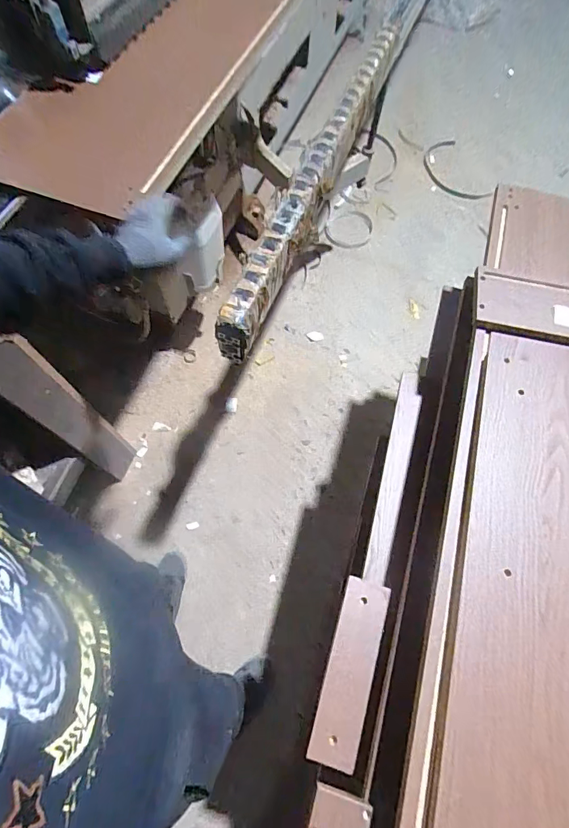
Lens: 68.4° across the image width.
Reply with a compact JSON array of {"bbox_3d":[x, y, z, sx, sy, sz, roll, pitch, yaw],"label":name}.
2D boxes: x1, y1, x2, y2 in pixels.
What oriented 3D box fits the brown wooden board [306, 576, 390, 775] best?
[{"bbox_3d":[0.105,0.399,0.660,0.068,0.012,0.258,14,66,15],"label":"brown wooden board"}]

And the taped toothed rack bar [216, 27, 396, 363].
[{"bbox_3d":[0.079,-0.514,0.892,0.072,0.123,0.897,22,67,7],"label":"taped toothed rack bar"}]

